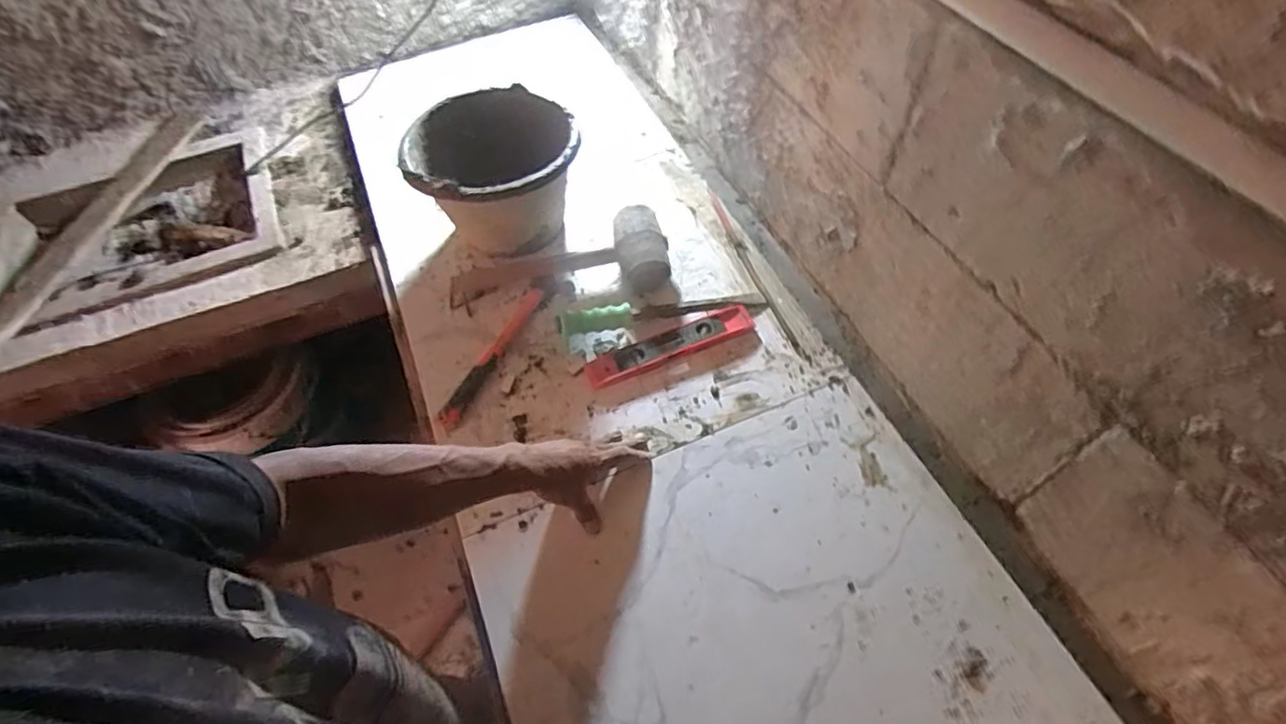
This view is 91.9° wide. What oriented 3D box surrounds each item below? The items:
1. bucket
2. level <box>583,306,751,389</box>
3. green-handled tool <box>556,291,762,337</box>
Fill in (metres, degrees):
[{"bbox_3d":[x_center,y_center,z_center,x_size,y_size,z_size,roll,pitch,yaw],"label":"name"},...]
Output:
[{"bbox_3d":[-0.207,-0.250,0.870,0.198,0.155,0.205,-2,56,2],"label":"bucket"},{"bbox_3d":[0.036,-0.021,0.797,0.225,0.017,0.043,-22,58,-11],"label":"level"},{"bbox_3d":[0.027,-0.071,0.814,0.275,0.038,0.042,-9,56,-2],"label":"green-handled tool"}]

